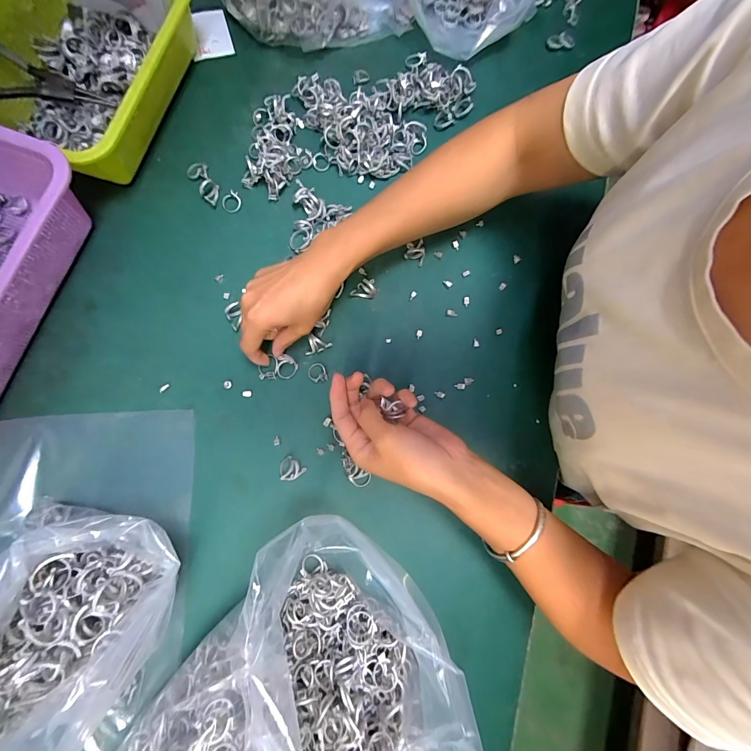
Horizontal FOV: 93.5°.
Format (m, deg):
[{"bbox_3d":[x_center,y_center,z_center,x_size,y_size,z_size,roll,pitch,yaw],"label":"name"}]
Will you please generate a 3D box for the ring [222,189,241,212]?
[{"bbox_3d":[-0.168,-0.203,0.411,0.024,0.007,0.023,0,79,-1],"label":"ring"}]

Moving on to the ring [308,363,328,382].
[{"bbox_3d":[-0.062,-0.003,0.373,0.019,0.005,0.021,-14,80,-3],"label":"ring"}]

